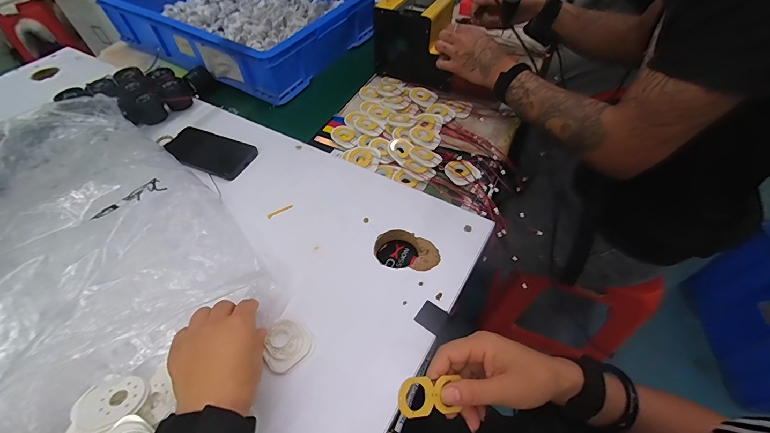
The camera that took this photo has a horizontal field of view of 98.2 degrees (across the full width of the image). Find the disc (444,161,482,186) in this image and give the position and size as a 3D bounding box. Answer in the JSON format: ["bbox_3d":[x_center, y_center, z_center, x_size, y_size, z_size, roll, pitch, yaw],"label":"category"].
[{"bbox_3d":[0.130,-0.075,0.559,0.047,0.008,0.054,-25,55,-15],"label":"disc"}]

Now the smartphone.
[{"bbox_3d":[-0.308,-0.114,0.583,0.166,0.012,0.078,18,56,17],"label":"smartphone"}]

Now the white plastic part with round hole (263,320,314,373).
[{"bbox_3d":[-0.113,0.145,0.379,0.052,0.004,0.051,37,63,27],"label":"white plastic part with round hole"}]

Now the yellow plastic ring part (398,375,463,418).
[{"bbox_3d":[0.040,0.164,0.305,0.066,0.006,0.032,11,62,-27],"label":"yellow plastic ring part"}]

